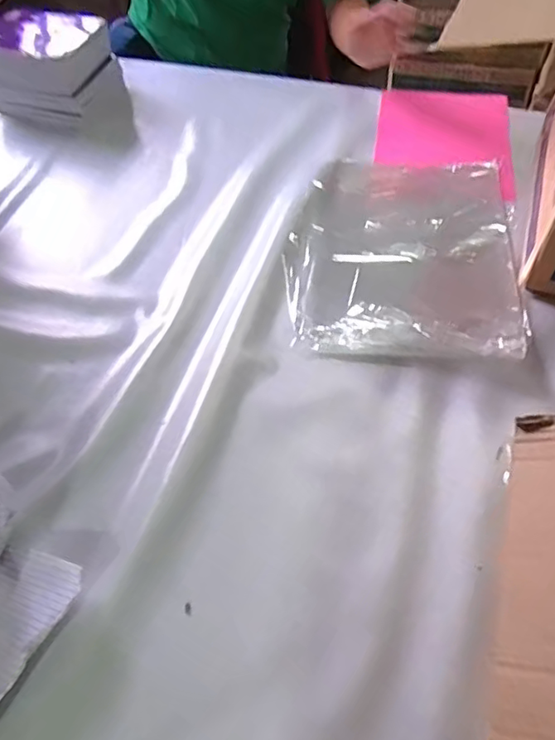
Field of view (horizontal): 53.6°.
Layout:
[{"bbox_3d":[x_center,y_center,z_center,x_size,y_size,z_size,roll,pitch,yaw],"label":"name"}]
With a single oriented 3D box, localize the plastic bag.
[{"bbox_3d":[0.170,-0.170,0.758,0.301,0.024,0.358,5,58,7],"label":"plastic bag"}]

